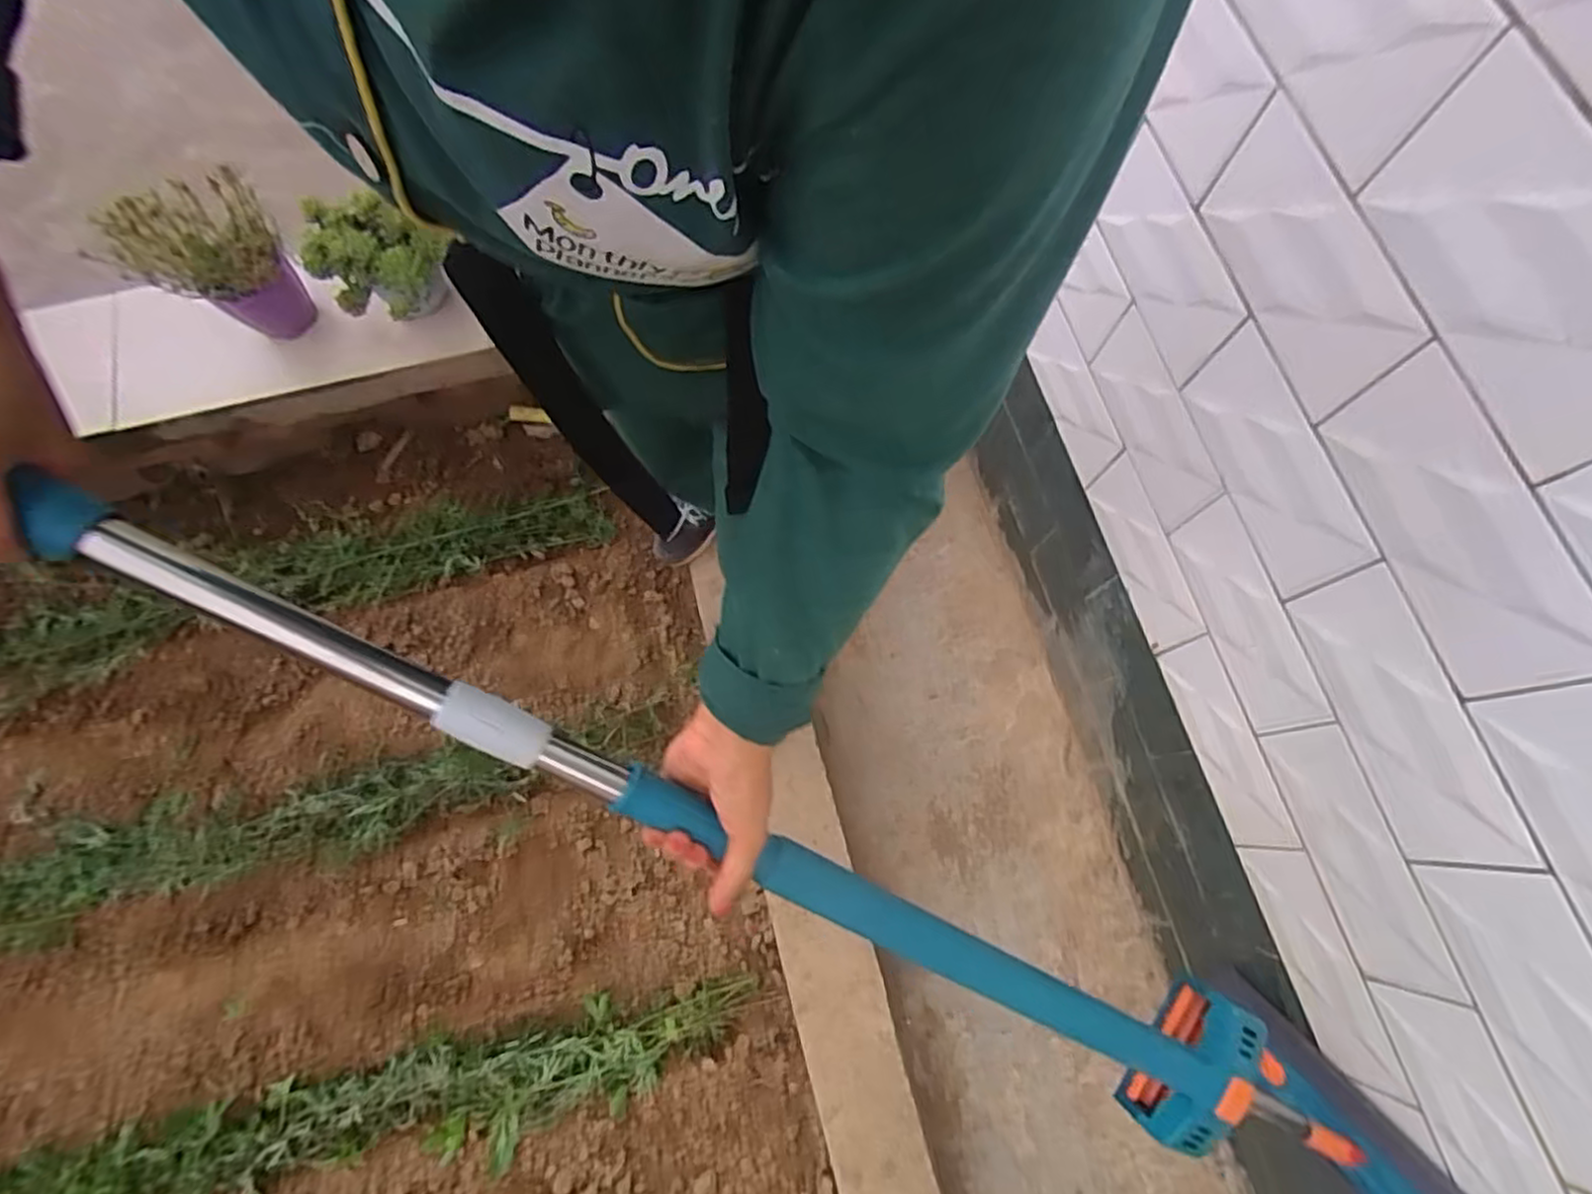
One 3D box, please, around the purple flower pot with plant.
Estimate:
[{"bbox_3d":[-0.863,-0.490,1.066,0.194,0.210,0.144,-8,72,-3],"label":"purple flower pot with plant"}]

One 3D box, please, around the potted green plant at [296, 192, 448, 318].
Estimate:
[{"bbox_3d":[-0.624,-0.501,1.089,0.173,0.174,0.145,22,73,7],"label":"potted green plant"}]

